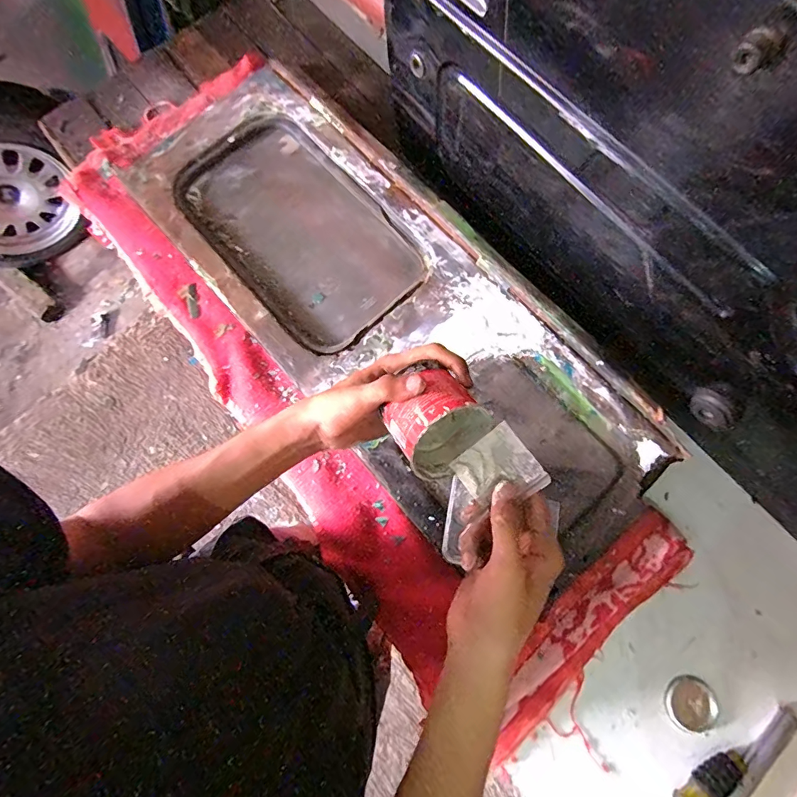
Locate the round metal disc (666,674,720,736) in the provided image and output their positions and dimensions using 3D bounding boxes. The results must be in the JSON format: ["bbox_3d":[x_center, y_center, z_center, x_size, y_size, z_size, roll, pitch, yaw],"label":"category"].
[{"bbox_3d":[0.425,0.443,0.651,0.067,0.012,0.073,0,75,-1],"label":"round metal disc"}]

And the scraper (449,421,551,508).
[{"bbox_3d":[0.074,0.054,0.329,0.052,0.008,0.053,-39,85,9],"label":"scraper"}]

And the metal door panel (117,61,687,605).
[{"bbox_3d":[-0.036,-0.157,0.751,0.379,0.086,1.007,-40,79,-11],"label":"metal door panel"}]

